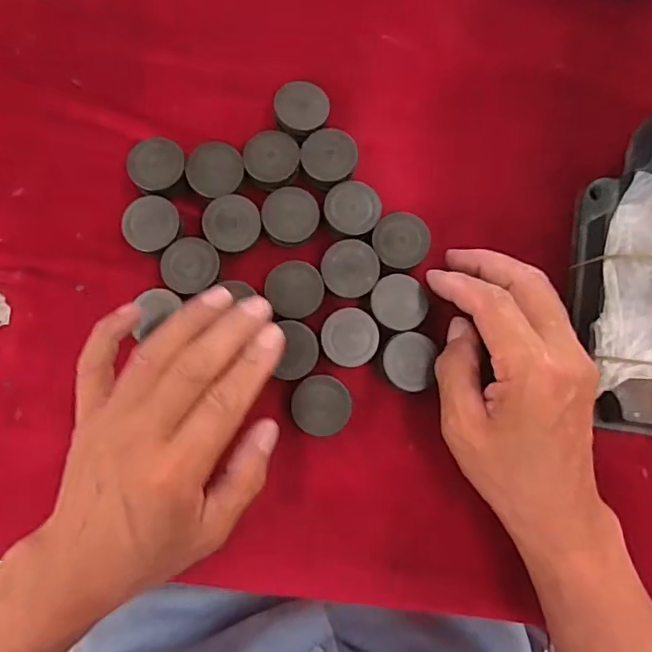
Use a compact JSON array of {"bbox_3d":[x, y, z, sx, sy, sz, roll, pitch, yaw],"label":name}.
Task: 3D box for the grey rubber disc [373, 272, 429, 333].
[{"bbox_3d":[0.042,-0.014,0.317,0.031,0.004,0.032,0,83,-1],"label":"grey rubber disc"}]

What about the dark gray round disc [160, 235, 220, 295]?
[{"bbox_3d":[-0.077,-0.035,0.317,0.031,0.006,0.033,0,83,-1],"label":"dark gray round disc"}]

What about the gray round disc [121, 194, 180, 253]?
[{"bbox_3d":[-0.101,-0.059,0.325,0.031,0.011,0.031,0,83,-1],"label":"gray round disc"}]

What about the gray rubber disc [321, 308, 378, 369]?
[{"bbox_3d":[0.014,0.006,0.312,0.030,0.004,0.032,0,83,-1],"label":"gray rubber disc"}]

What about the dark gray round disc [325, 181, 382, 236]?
[{"bbox_3d":[0.016,-0.068,0.330,0.031,0.017,0.032,0,83,-1],"label":"dark gray round disc"}]

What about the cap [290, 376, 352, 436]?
[{"bbox_3d":[-0.002,0.044,0.308,0.031,0.010,0.032,0,83,-1],"label":"cap"}]

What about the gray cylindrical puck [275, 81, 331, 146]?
[{"bbox_3d":[-0.014,-0.128,0.338,0.032,0.019,0.031,0,83,-1],"label":"gray cylindrical puck"}]

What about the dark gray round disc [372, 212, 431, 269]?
[{"bbox_3d":[0.043,-0.049,0.328,0.032,0.016,0.032,0,83,-1],"label":"dark gray round disc"}]

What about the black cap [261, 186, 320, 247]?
[{"bbox_3d":[-0.020,-0.064,0.323,0.032,0.009,0.032,0,83,-1],"label":"black cap"}]

